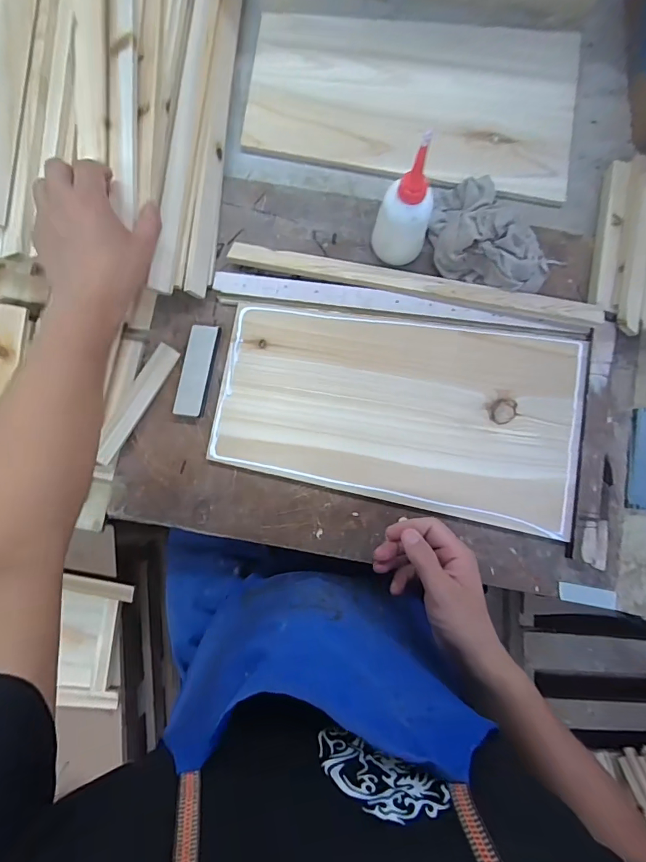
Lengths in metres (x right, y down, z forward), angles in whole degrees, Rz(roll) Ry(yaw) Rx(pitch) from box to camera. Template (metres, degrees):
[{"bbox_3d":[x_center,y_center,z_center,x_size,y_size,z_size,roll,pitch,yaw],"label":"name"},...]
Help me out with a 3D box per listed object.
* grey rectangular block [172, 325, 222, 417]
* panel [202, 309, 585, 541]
[{"bbox_3d":[-0.153,-0.073,0.509,0.034,0.019,0.110,11,82,2],"label":"grey rectangular block"},{"bbox_3d":[0.092,-0.032,0.506,0.418,0.017,0.225,11,82,2],"label":"panel"}]

